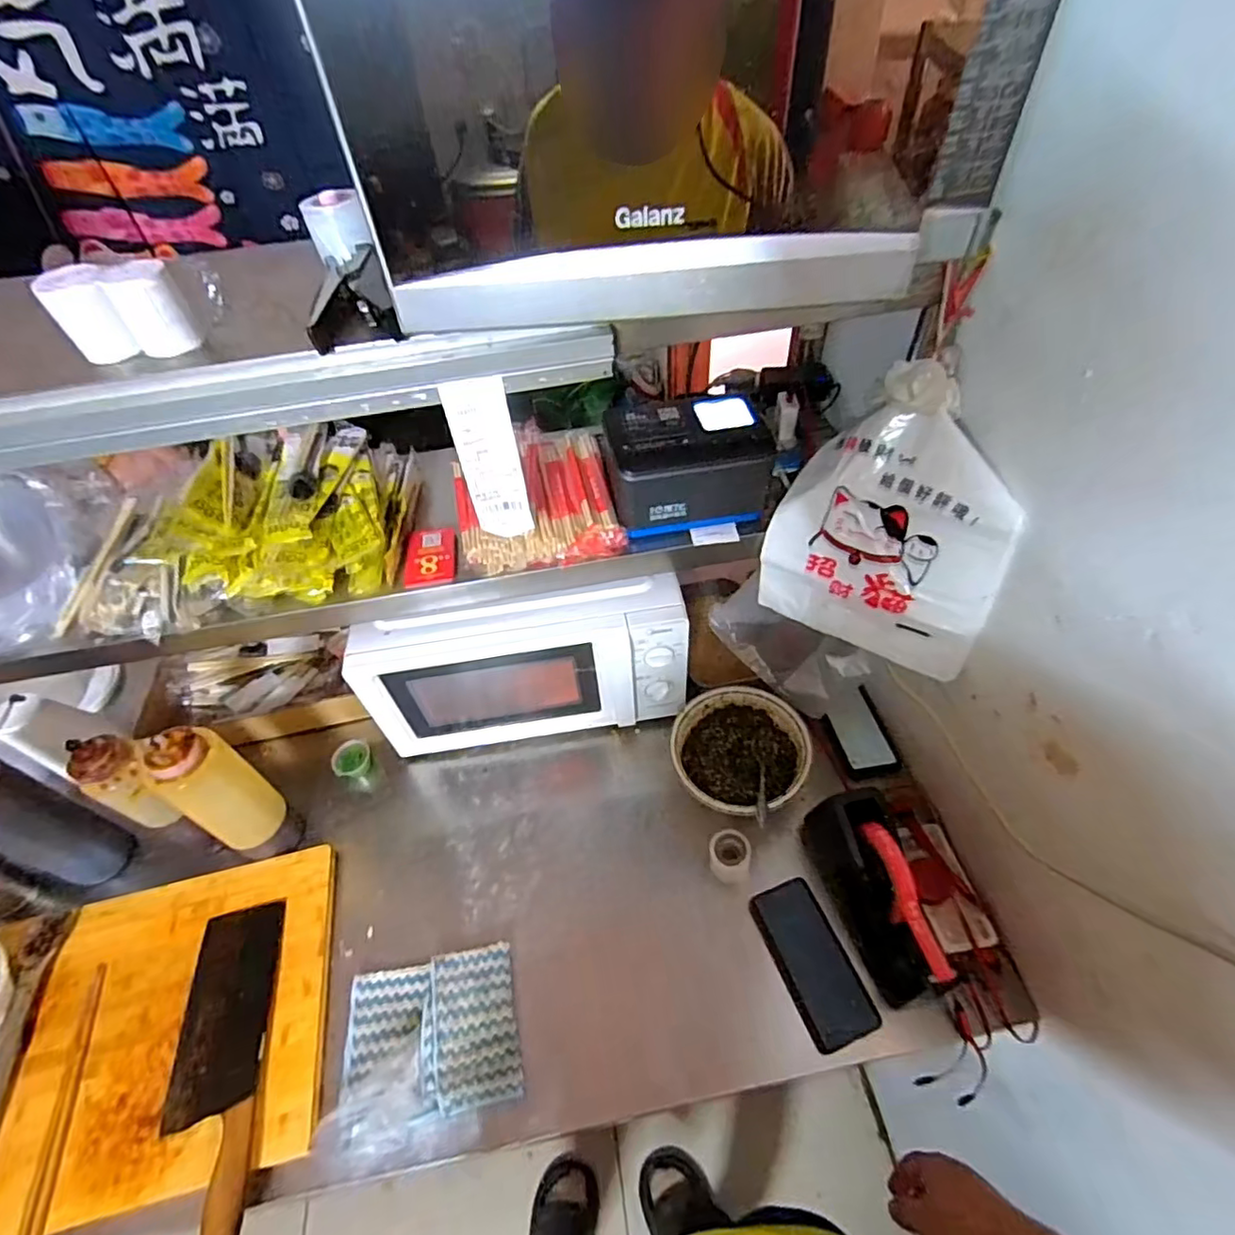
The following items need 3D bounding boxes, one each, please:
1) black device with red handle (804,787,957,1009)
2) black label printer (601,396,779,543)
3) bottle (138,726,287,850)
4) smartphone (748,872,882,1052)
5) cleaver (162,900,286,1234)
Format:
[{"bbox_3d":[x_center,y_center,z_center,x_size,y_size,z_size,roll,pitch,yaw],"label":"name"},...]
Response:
[{"bbox_3d":[0.294,0.313,0.687,0.070,0.112,0.213,-11,50,-5],"label":"black device with red handle"},{"bbox_3d":[0.086,-0.188,0.737,0.202,0.110,0.137,-8,49,-3],"label":"black label printer"},{"bbox_3d":[-0.480,0.199,0.706,0.076,0.192,0.084,20,54,21],"label":"bottle"},{"bbox_3d":[0.227,0.394,0.690,0.077,0.011,0.165,-17,50,-10],"label":"smartphone"},{"bbox_3d":[-0.432,0.478,0.638,0.100,0.025,0.317,-13,50,-6],"label":"cleaver"}]

